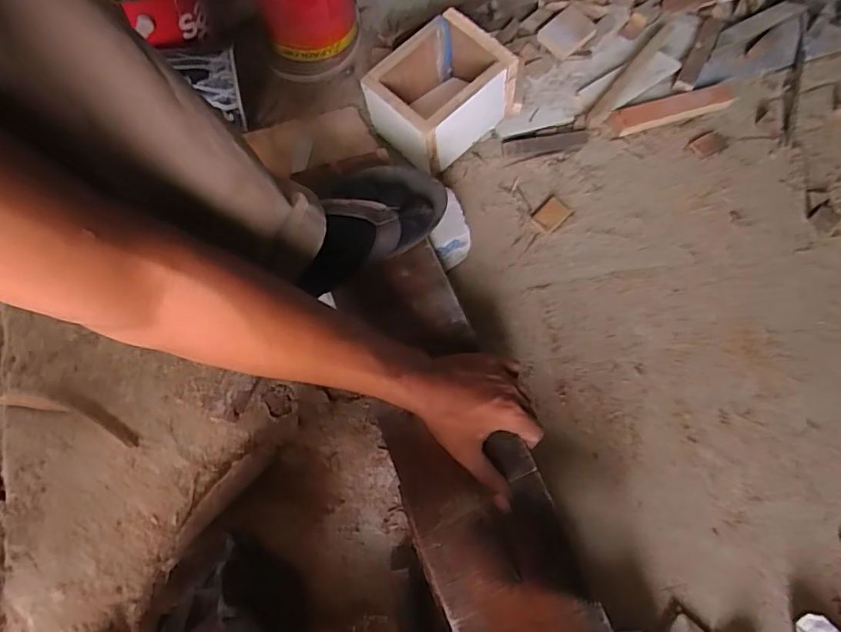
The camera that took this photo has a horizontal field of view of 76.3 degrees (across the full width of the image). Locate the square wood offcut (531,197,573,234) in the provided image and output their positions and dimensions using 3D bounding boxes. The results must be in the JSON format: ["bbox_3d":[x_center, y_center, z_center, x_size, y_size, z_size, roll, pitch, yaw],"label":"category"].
[{"bbox_3d":[0.175,-0.134,0.715,0.037,0.007,0.050,41,70,16],"label":"square wood offcut"}]

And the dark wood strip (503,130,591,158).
[{"bbox_3d":[0.178,-0.243,0.759,0.124,0.006,0.032,-8,65,-6],"label":"dark wood strip"}]

